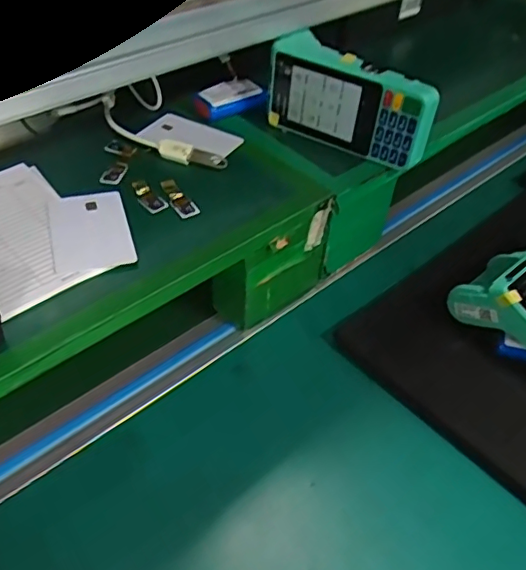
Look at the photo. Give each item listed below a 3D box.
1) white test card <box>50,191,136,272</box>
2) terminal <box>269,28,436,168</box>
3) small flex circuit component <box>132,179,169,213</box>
[{"bbox_3d":[-0.127,-0.043,0.419,0.054,0.004,0.086,-11,48,-16],"label":"white test card"},{"bbox_3d":[0.077,-0.162,0.509,0.152,0.075,0.047,32,51,23],"label":"terminal"},{"bbox_3d":[-0.092,-0.071,0.454,0.016,0.005,0.040,-30,56,-31],"label":"small flex circuit component"}]

